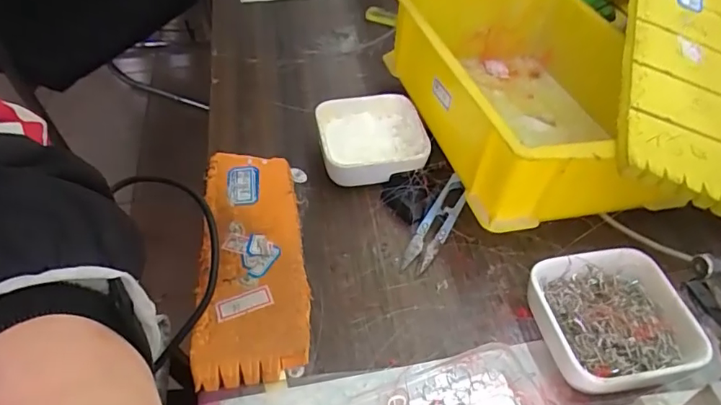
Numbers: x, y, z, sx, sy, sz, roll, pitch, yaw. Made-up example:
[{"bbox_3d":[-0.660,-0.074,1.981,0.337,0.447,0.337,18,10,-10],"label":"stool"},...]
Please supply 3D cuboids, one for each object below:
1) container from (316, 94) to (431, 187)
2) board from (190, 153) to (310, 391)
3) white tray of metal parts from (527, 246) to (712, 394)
[{"bbox_3d":[0.008,-0.051,0.418,0.080,0.031,0.083,-7,48,-7],"label":"container"},{"bbox_3d":[-0.075,0.034,0.355,0.068,0.016,0.186,-7,48,-7],"label":"board"},{"bbox_3d":[0.150,0.071,0.310,0.084,0.028,0.082,-8,48,-8],"label":"white tray of metal parts"}]

